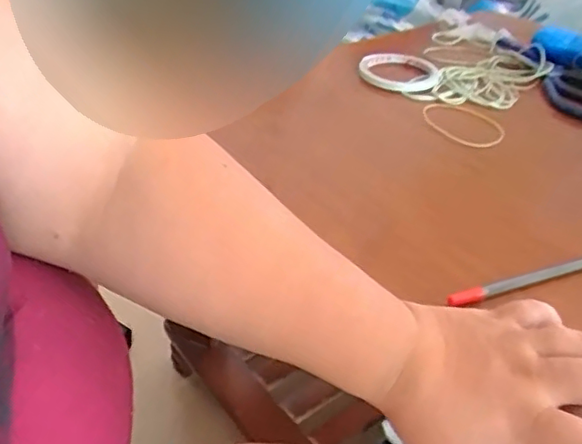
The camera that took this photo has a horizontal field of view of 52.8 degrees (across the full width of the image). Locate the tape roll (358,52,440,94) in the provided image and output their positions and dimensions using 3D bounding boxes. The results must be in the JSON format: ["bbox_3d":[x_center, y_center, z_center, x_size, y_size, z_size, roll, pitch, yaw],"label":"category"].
[{"bbox_3d":[0.126,-0.176,0.685,0.092,0.010,0.092,1,39,-1],"label":"tape roll"}]

